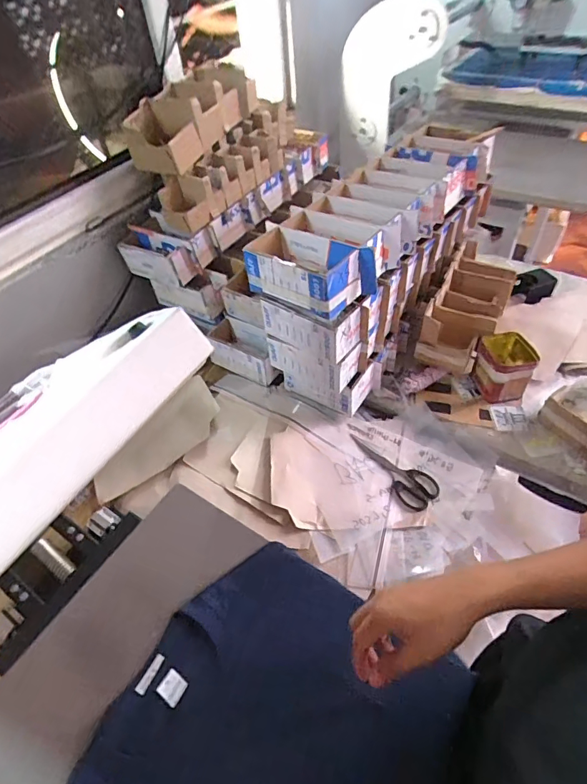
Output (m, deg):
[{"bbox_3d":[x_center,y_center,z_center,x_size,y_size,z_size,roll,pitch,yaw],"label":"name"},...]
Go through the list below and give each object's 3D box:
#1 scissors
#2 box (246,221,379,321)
[{"bbox_3d":[0.170,0.135,0.791,0.072,0.020,0.174,-38,54,-25],"label":"scissors"},{"bbox_3d":[0.023,-0.191,0.688,0.180,0.075,0.116,26,56,27],"label":"box"}]

